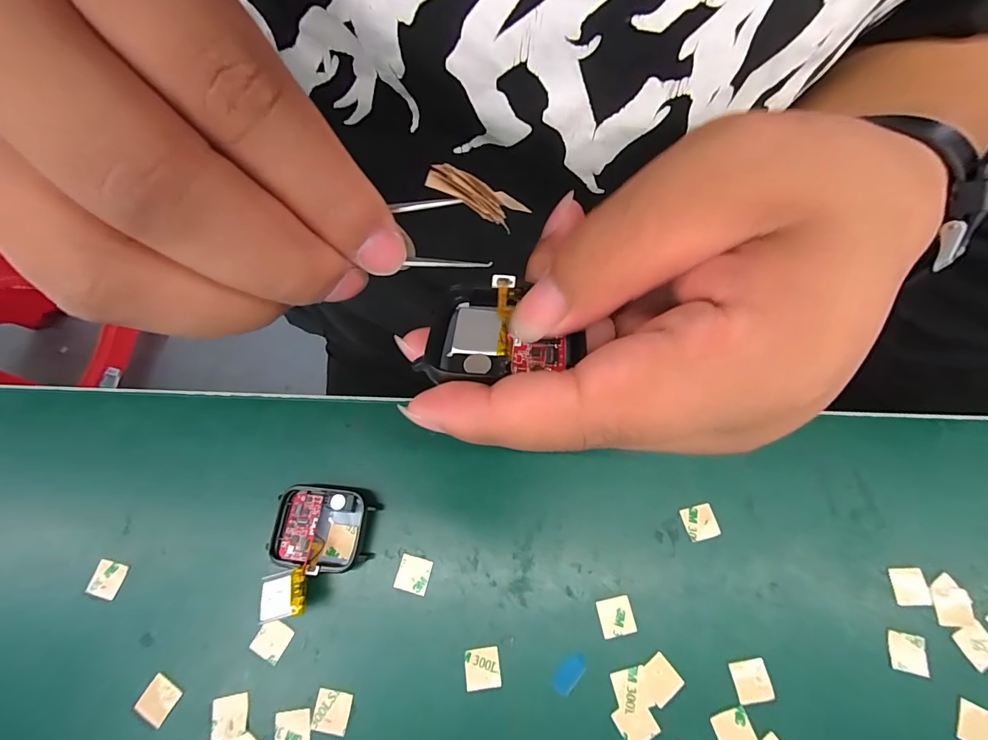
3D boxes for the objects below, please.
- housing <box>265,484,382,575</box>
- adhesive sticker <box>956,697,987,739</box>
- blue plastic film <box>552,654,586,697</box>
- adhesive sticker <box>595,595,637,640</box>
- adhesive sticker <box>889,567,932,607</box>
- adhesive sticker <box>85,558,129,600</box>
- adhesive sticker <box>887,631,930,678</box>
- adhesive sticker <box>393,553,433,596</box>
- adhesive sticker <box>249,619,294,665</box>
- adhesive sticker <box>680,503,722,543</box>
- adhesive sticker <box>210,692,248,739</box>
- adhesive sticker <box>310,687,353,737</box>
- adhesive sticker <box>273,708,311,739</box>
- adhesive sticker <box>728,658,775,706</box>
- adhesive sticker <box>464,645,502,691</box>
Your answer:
[{"bbox_3d":[-0.083,0.077,0.205,0.046,0.012,0.037,5,70,4],"label":"housing"},{"bbox_3d":[0.201,0.148,0.172,0.015,0.004,0.016,26,72,11],"label":"adhesive sticker"},{"bbox_3d":[0.033,0.134,0.185,0.009,0.004,0.018,38,72,18],"label":"blue plastic film"},{"bbox_3d":[0.056,0.113,0.192,0.015,0.004,0.015,-13,69,1],"label":"adhesive sticker"},{"bbox_3d":[0.191,0.099,0.193,0.014,0.004,0.015,-5,65,8],"label":"adhesive sticker"},{"bbox_3d":[-0.187,0.102,0.203,0.013,0.004,0.016,9,70,5],"label":"adhesive sticker"},{"bbox_3d":[0.181,0.123,0.182,0.015,0.004,0.015,11,70,5],"label":"adhesive sticker"},{"bbox_3d":[-0.039,0.098,0.201,0.016,0.004,0.016,12,71,9],"label":"adhesive sticker"},{"bbox_3d":[-0.102,0.124,0.192,0.016,0.004,0.015,25,72,10],"label":"adhesive sticker"},{"bbox_3d":[0.101,0.075,0.205,0.015,0.004,0.016,-17,67,4],"label":"adhesive sticker"},{"bbox_3d":[-0.115,0.151,0.182,0.015,0.004,0.015,-11,66,-7],"label":"adhesive sticker"},{"bbox_3d":[-0.071,0.149,0.183,0.015,0.004,0.016,6,67,4],"label":"adhesive sticker"},{"bbox_3d":[-0.087,0.155,0.178,0.016,0.004,0.015,-7,69,-1],"label":"adhesive sticker"},{"bbox_3d":[0.111,0.135,0.181,0.015,0.004,0.016,-10,71,4],"label":"adhesive sticker"},{"bbox_3d":[-0.005,0.133,0.187,0.015,0.004,0.015,-9,67,0],"label":"adhesive sticker"}]

